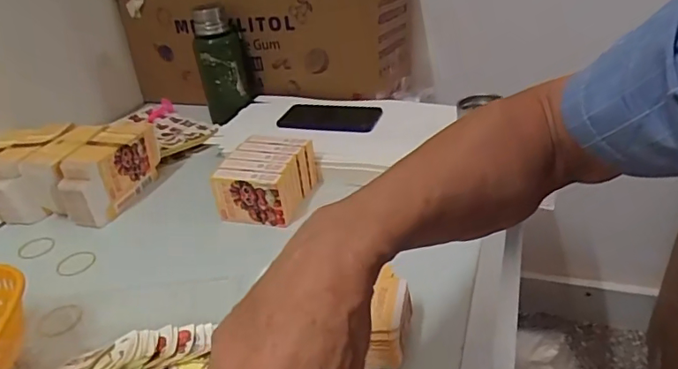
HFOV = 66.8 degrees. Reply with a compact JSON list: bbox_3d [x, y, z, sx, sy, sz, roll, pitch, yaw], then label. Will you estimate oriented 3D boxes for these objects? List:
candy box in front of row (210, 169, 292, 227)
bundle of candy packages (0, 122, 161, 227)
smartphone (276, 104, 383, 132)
[{"bbox_3d":[-0.106,0.017,0.624,0.103,0.064,0.024,3,33,17],"label":"candy box in front of row"},{"bbox_3d":[-0.395,-0.016,0.715,0.239,0.086,0.149,0,32,11],"label":"bundle of candy packages"},{"bbox_3d":[-0.016,-0.105,0.806,0.158,0.011,0.084,3,33,16],"label":"smartphone"}]

